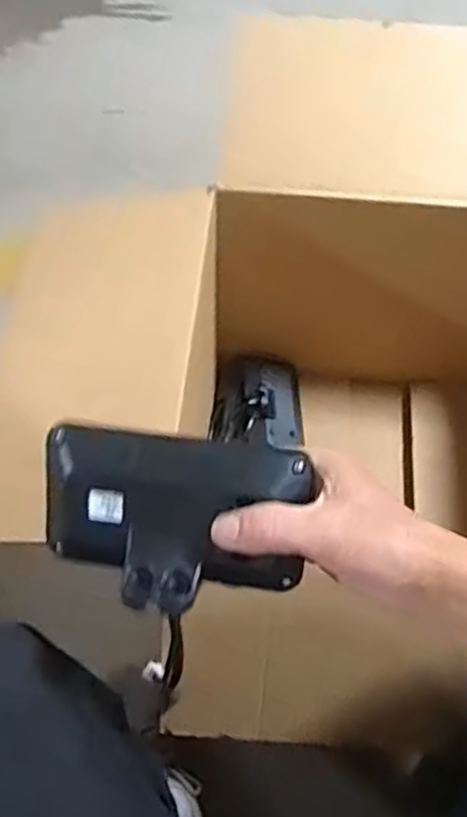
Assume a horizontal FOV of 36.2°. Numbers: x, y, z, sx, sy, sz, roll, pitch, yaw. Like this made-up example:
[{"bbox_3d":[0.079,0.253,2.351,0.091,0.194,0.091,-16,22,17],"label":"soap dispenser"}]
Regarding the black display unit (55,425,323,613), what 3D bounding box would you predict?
[{"bbox_3d":[-0.036,0.065,0.426,0.153,0.034,0.096,8,86,7],"label":"black display unit"}]

